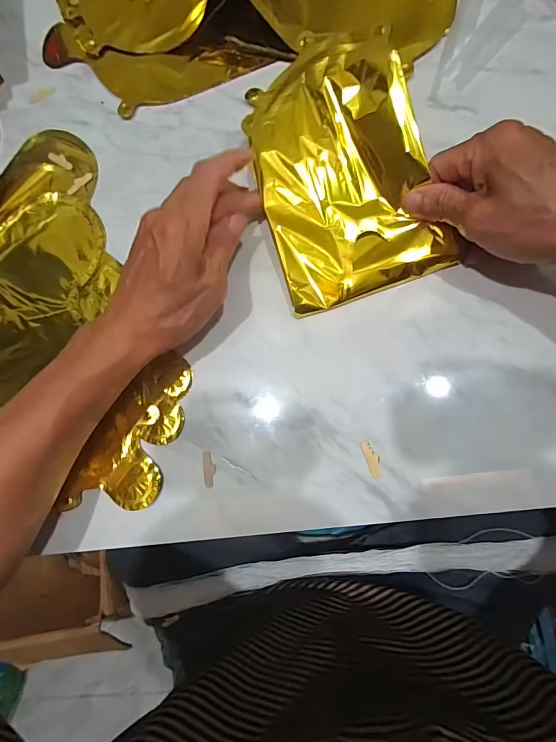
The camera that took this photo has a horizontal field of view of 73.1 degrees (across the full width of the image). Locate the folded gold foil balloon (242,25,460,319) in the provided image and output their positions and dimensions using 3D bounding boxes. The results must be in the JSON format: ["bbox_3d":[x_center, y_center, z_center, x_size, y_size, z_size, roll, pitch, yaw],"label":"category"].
[{"bbox_3d":[0.046,-0.145,0.280,0.122,0.046,0.174,-19,82,5],"label":"folded gold foil balloon"}]

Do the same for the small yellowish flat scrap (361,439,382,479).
[{"bbox_3d":[0.071,0.066,0.280,0.010,0.004,0.027,-19,82,5],"label":"small yellowish flat scrap"}]

